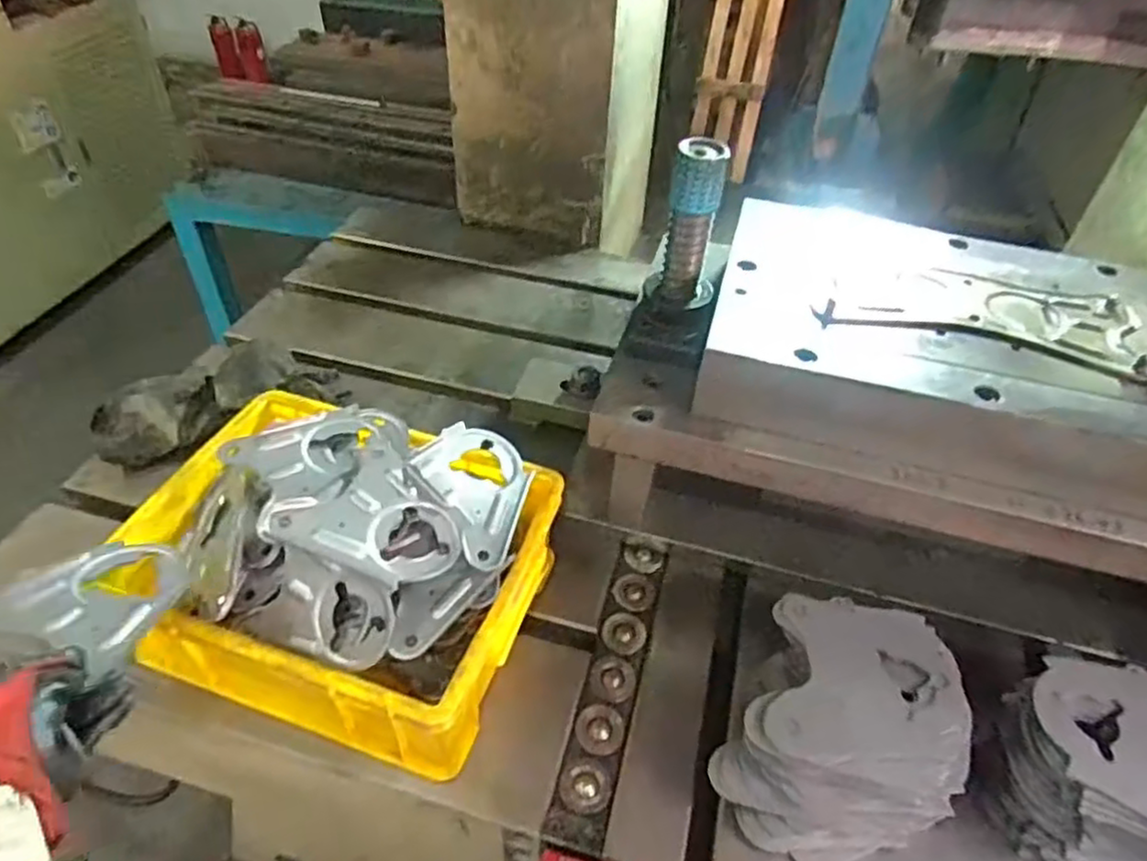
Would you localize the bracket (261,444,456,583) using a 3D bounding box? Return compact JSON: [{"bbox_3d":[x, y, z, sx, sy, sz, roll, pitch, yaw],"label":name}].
[{"bbox_3d":[-0.164,0.080,0.579,0.131,0.025,0.119,32,51,26],"label":"bracket"}]

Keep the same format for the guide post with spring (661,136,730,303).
[{"bbox_3d":[0.112,-0.197,0.685,0.049,0.145,0.039,16,45,12],"label":"guide post with spring"}]

